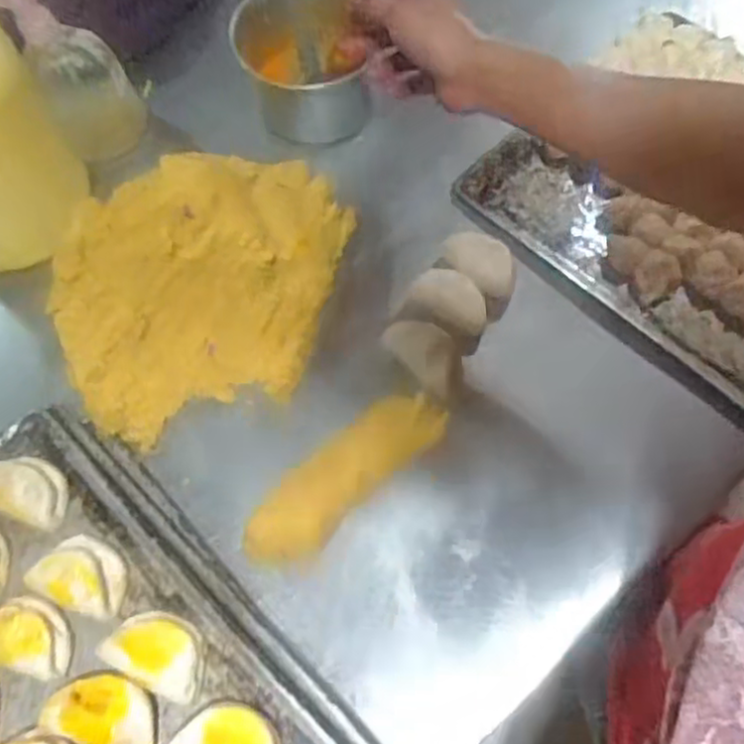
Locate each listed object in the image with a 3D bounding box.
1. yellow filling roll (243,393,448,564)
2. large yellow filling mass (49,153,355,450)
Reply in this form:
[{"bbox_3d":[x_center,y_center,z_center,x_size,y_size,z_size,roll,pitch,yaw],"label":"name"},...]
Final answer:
[{"bbox_3d":[-0.020,0.079,0.543,0.173,0.033,0.050,-41,71,-14],"label":"yellow filling roll"},{"bbox_3d":[-0.129,-0.072,0.578,0.257,0.097,0.186,-19,67,-6],"label":"large yellow filling mass"}]

